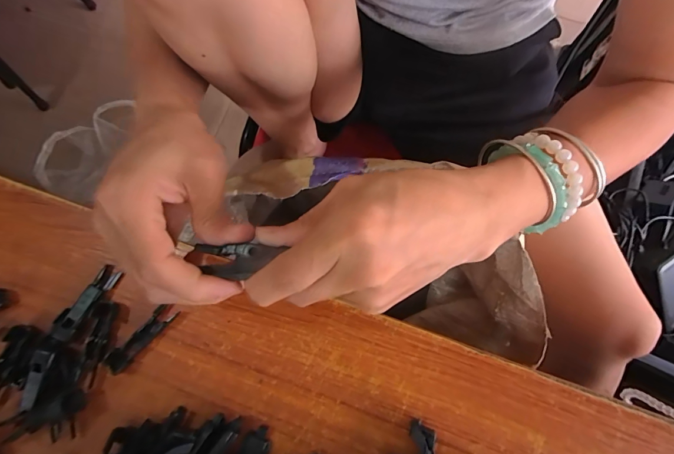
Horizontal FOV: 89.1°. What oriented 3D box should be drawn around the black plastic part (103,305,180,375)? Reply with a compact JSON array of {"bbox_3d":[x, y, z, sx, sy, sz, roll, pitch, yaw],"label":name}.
[{"bbox_3d":[-0.135,0.077,0.235,0.014,0.009,0.051,42,81,9],"label":"black plastic part"}]

